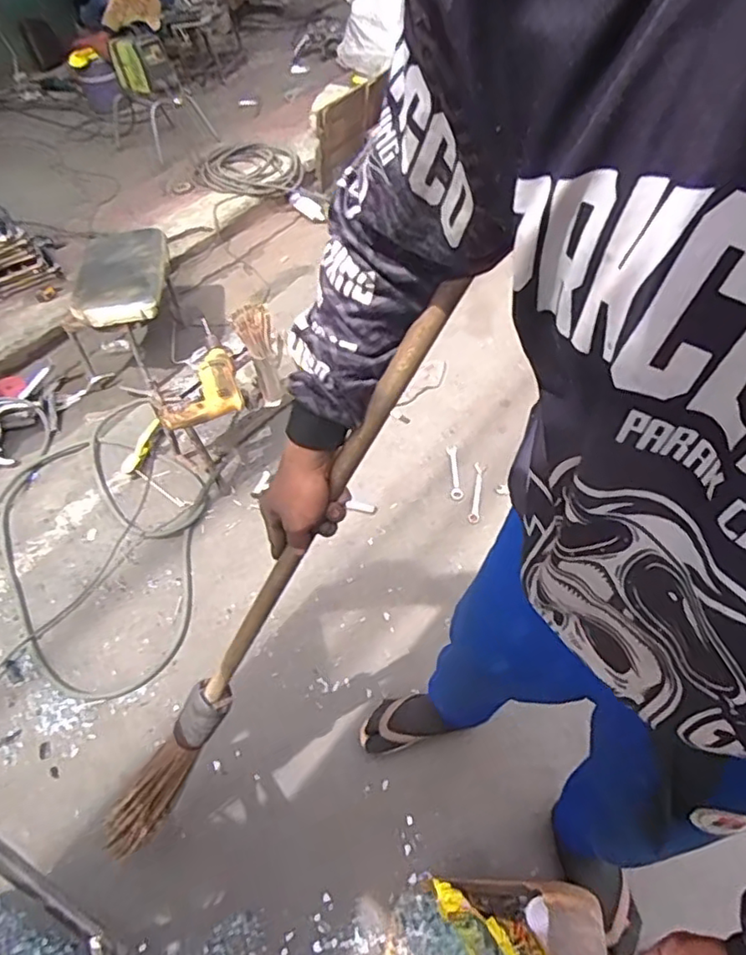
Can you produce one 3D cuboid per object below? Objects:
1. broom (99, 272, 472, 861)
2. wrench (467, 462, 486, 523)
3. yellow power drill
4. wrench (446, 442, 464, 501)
[{"bbox_3d":[-0.162,0.210,0.695,0.062,0.969,0.055,7,41,-34],"label":"broom"},{"bbox_3d":[0.270,0.037,1.574,0.028,0.010,0.195,11,50,6],"label":"wrench"},{"bbox_3d":[-0.439,-0.243,1.484,0.191,0.097,0.252,-15,52,-15],"label":"yellow power drill"},{"bbox_3d":[0.218,-0.020,1.626,0.031,0.006,0.189,1,50,-2],"label":"wrench"}]

